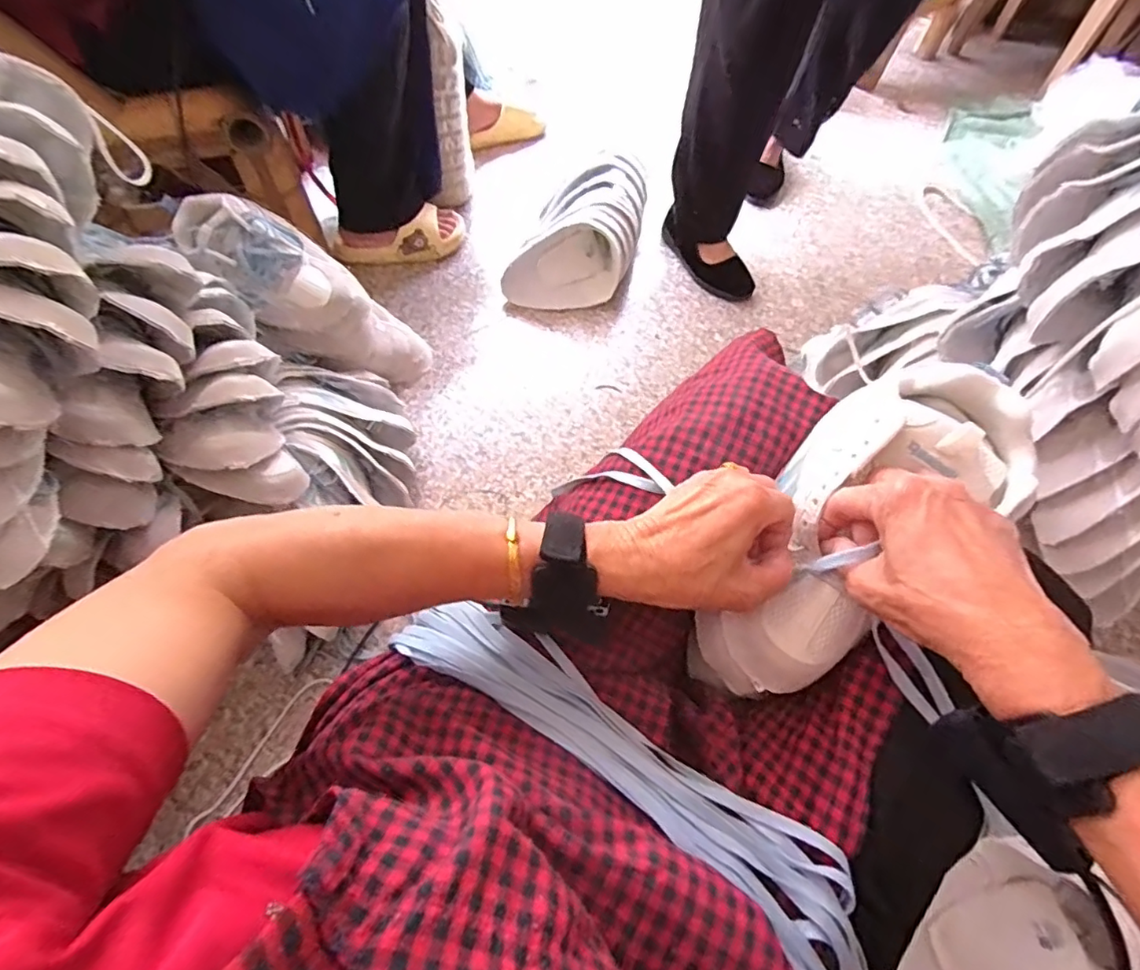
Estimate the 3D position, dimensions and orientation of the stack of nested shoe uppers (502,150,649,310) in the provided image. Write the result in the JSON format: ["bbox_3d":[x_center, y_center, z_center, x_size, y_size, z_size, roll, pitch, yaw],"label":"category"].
[{"bbox_3d":[0.028,-0.489,1.055,0.211,0.132,0.331,19,63,8],"label":"stack of nested shoe uppers"}]

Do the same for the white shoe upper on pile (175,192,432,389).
[{"bbox_3d":[-0.379,-0.276,0.840,0.130,0.381,0.141,-15,57,32],"label":"white shoe upper on pile"}]

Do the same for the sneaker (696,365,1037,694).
[{"bbox_3d":[0.181,0.038,0.352,0.115,0.072,0.262,36,95,16],"label":"sneaker"}]

